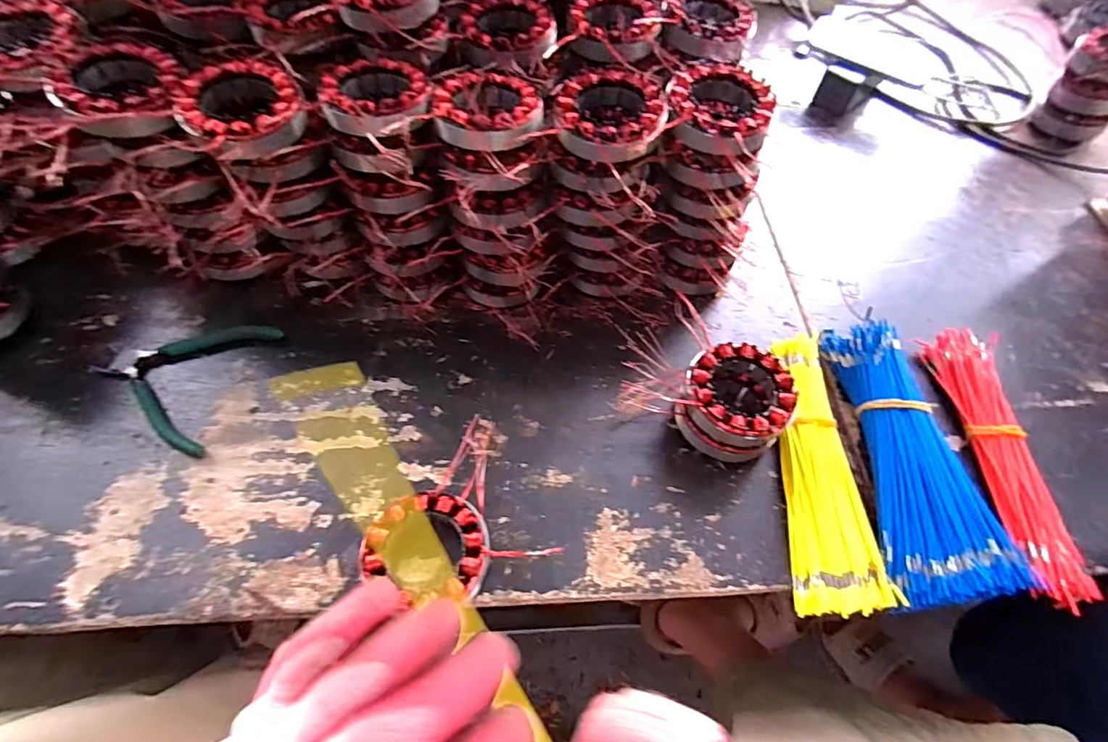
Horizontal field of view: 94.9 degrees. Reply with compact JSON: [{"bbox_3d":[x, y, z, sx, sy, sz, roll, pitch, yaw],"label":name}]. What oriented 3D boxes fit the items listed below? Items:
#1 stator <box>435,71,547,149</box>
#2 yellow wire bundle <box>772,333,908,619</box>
[{"bbox_3d":[-0.052,-0.211,0.412,0.084,0.024,0.084,2,60,-3],"label":"stator"},{"bbox_3d":[0.233,0.080,0.437,0.072,0.029,0.241,7,60,0],"label":"yellow wire bundle"}]

